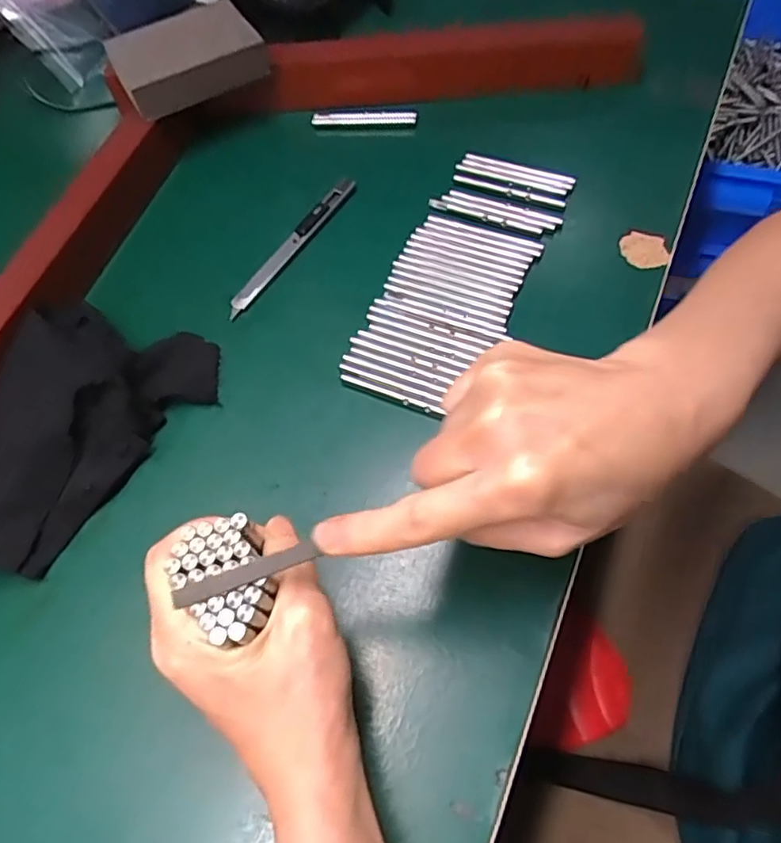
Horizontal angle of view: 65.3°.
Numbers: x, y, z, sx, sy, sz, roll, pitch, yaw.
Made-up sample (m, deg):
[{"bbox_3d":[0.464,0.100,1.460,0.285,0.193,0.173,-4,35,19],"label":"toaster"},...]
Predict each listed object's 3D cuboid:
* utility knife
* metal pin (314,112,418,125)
[{"bbox_3d":[-0.065,-0.118,0.406,0.016,0.011,0.131,30,66,17],"label":"utility knife"},{"bbox_3d":[-0.021,-0.230,0.461,0.078,0.010,0.010,6,64,5],"label":"metal pin"}]

